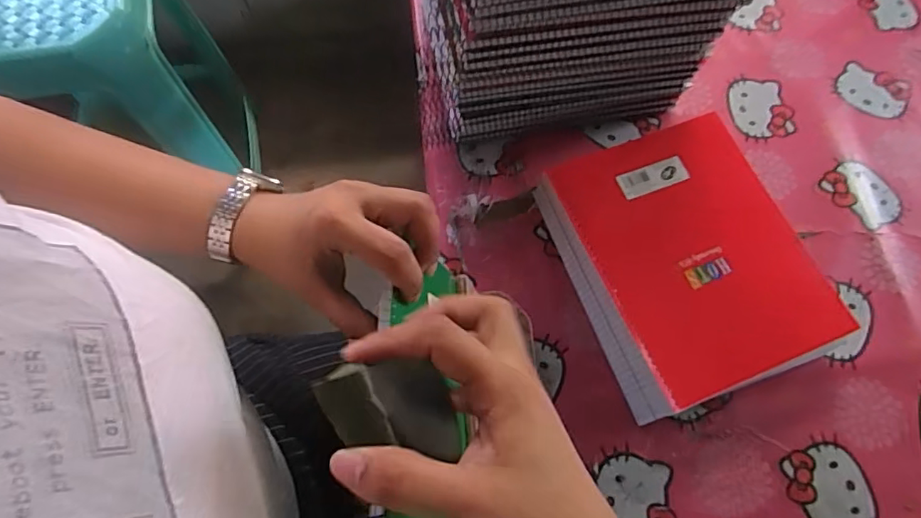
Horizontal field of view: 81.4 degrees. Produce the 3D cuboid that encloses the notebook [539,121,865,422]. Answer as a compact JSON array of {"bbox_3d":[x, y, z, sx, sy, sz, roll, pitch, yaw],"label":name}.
[{"bbox_3d":[0.216,-0.001,0.520,0.207,0.044,0.251,-19,71,-9],"label":"notebook"}]

